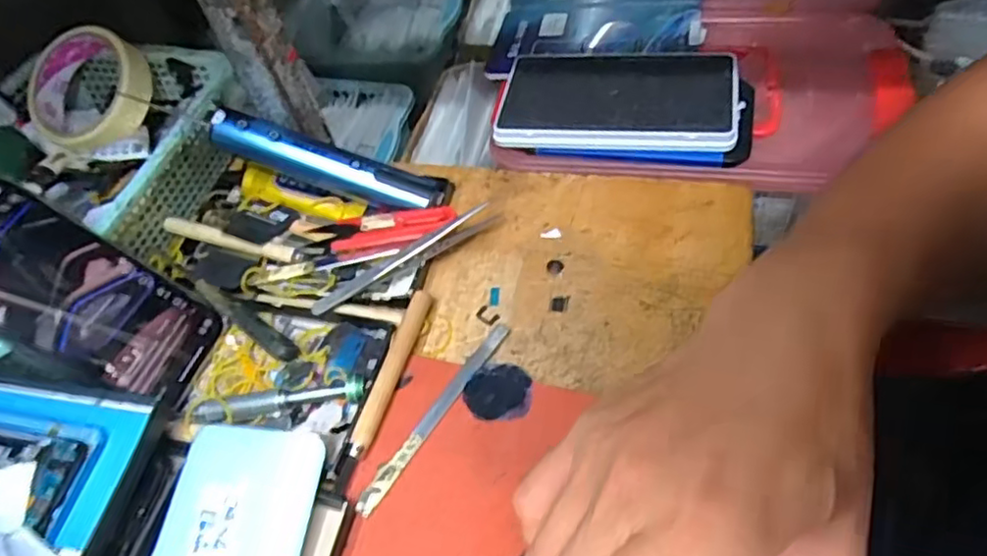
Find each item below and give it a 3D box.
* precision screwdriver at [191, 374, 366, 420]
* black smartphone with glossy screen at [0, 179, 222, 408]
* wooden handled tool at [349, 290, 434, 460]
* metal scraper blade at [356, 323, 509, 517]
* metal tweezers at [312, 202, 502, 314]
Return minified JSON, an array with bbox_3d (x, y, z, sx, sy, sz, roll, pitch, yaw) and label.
[{"bbox_3d":[-0.121,0.068,0.370,0.097,0.011,0.016,-11,52,2],"label":"precision screwdriver"},{"bbox_3d":[-0.233,0.013,0.370,0.006,0.147,0.072,-18,44,46],"label":"black smartphone with glossy screen"},{"bbox_3d":[-0.058,0.051,0.374,0.012,0.008,0.105,13,55,11],"label":"wooden handled tool"},{"bbox_3d":[-0.031,0.074,0.361,0.010,0.007,0.129,26,61,26],"label":"metal scraper blade"},{"bbox_3d":[-0.054,-0.015,0.421,0.134,0.019,0.017,-33,55,-15],"label":"metal tweezers"}]

